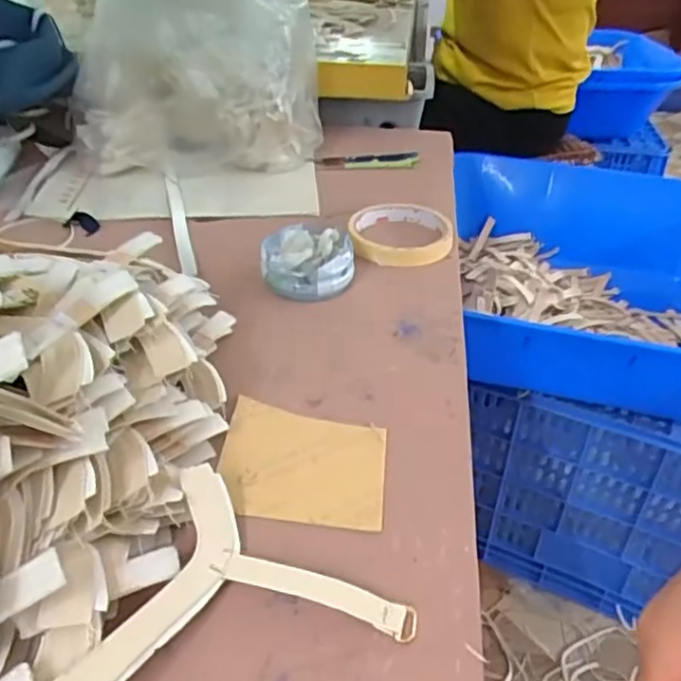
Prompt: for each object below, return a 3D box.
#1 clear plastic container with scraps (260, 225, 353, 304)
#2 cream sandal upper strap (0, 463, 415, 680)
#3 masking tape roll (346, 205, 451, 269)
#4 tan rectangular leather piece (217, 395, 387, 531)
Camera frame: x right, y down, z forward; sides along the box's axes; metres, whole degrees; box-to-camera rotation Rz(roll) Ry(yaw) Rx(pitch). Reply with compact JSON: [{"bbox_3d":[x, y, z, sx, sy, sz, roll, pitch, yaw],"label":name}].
[{"bbox_3d":[-0.026,-0.059,0.510,0.067,0.038,0.061,4,35,-3],"label":"clear plastic container with scraps"},{"bbox_3d":[-0.065,0.126,0.255,0.119,0.028,0.160,25,42,28],"label":"cream sandal upper strap"},{"bbox_3d":[0.052,-0.091,0.570,0.087,0.021,0.087,1,36,-1],"label":"masking tape roll"},{"bbox_3d":[-0.021,0.066,0.365,0.092,0.004,0.079,6,36,7],"label":"tan rectangular leather piece"}]

